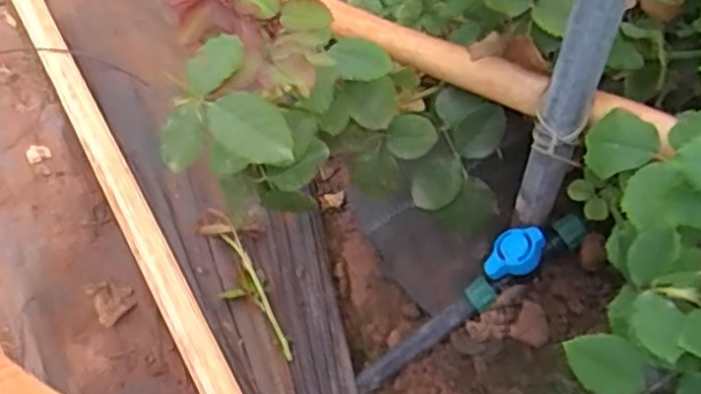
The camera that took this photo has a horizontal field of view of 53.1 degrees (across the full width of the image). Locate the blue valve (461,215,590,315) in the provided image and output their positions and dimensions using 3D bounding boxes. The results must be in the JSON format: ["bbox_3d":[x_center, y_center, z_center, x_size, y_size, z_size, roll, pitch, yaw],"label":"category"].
[{"bbox_3d":[0.122,0.044,0.505,0.097,0.040,0.030,-38,65,10],"label":"blue valve"}]

